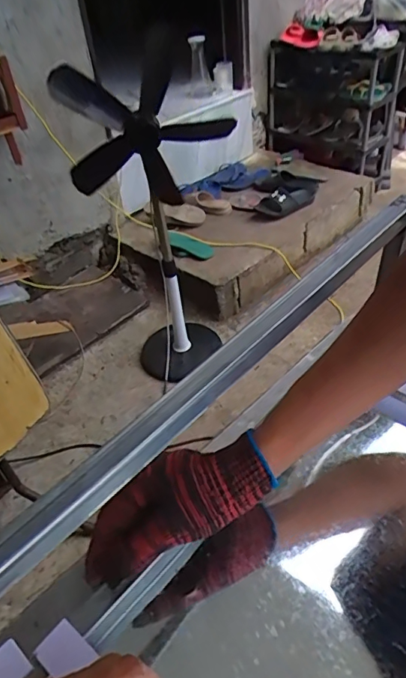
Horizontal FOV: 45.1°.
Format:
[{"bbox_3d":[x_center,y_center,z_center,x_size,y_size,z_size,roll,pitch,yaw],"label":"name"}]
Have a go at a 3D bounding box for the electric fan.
[{"bbox_3d":[-0.090,-0.297,1.360,0.354,0.943,0.282,2,41,10],"label":"electric fan"}]

